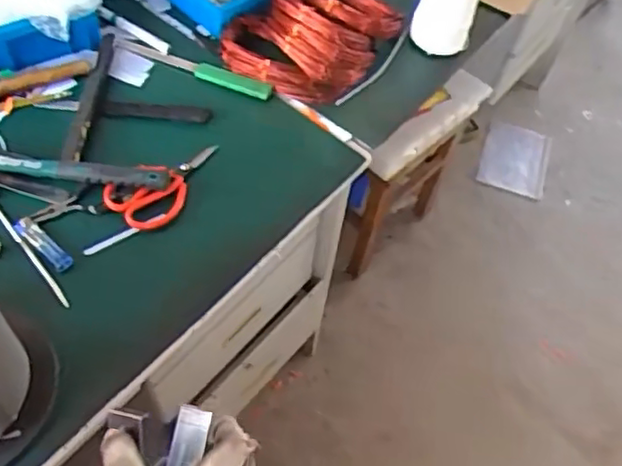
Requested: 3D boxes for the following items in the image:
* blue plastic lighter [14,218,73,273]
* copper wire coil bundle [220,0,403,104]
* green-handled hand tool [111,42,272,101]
[{"bbox_3d":[-0.315,0.014,0.784,0.085,0.016,0.023,36,61,18],"label":"blue plastic lighter"},{"bbox_3d":[0.011,-0.294,0.968,0.261,0.065,0.180,-38,67,-25],"label":"copper wire coil bundle"},{"bbox_3d":[-0.168,-0.236,0.952,0.235,0.017,0.019,19,57,8],"label":"green-handled hand tool"}]

